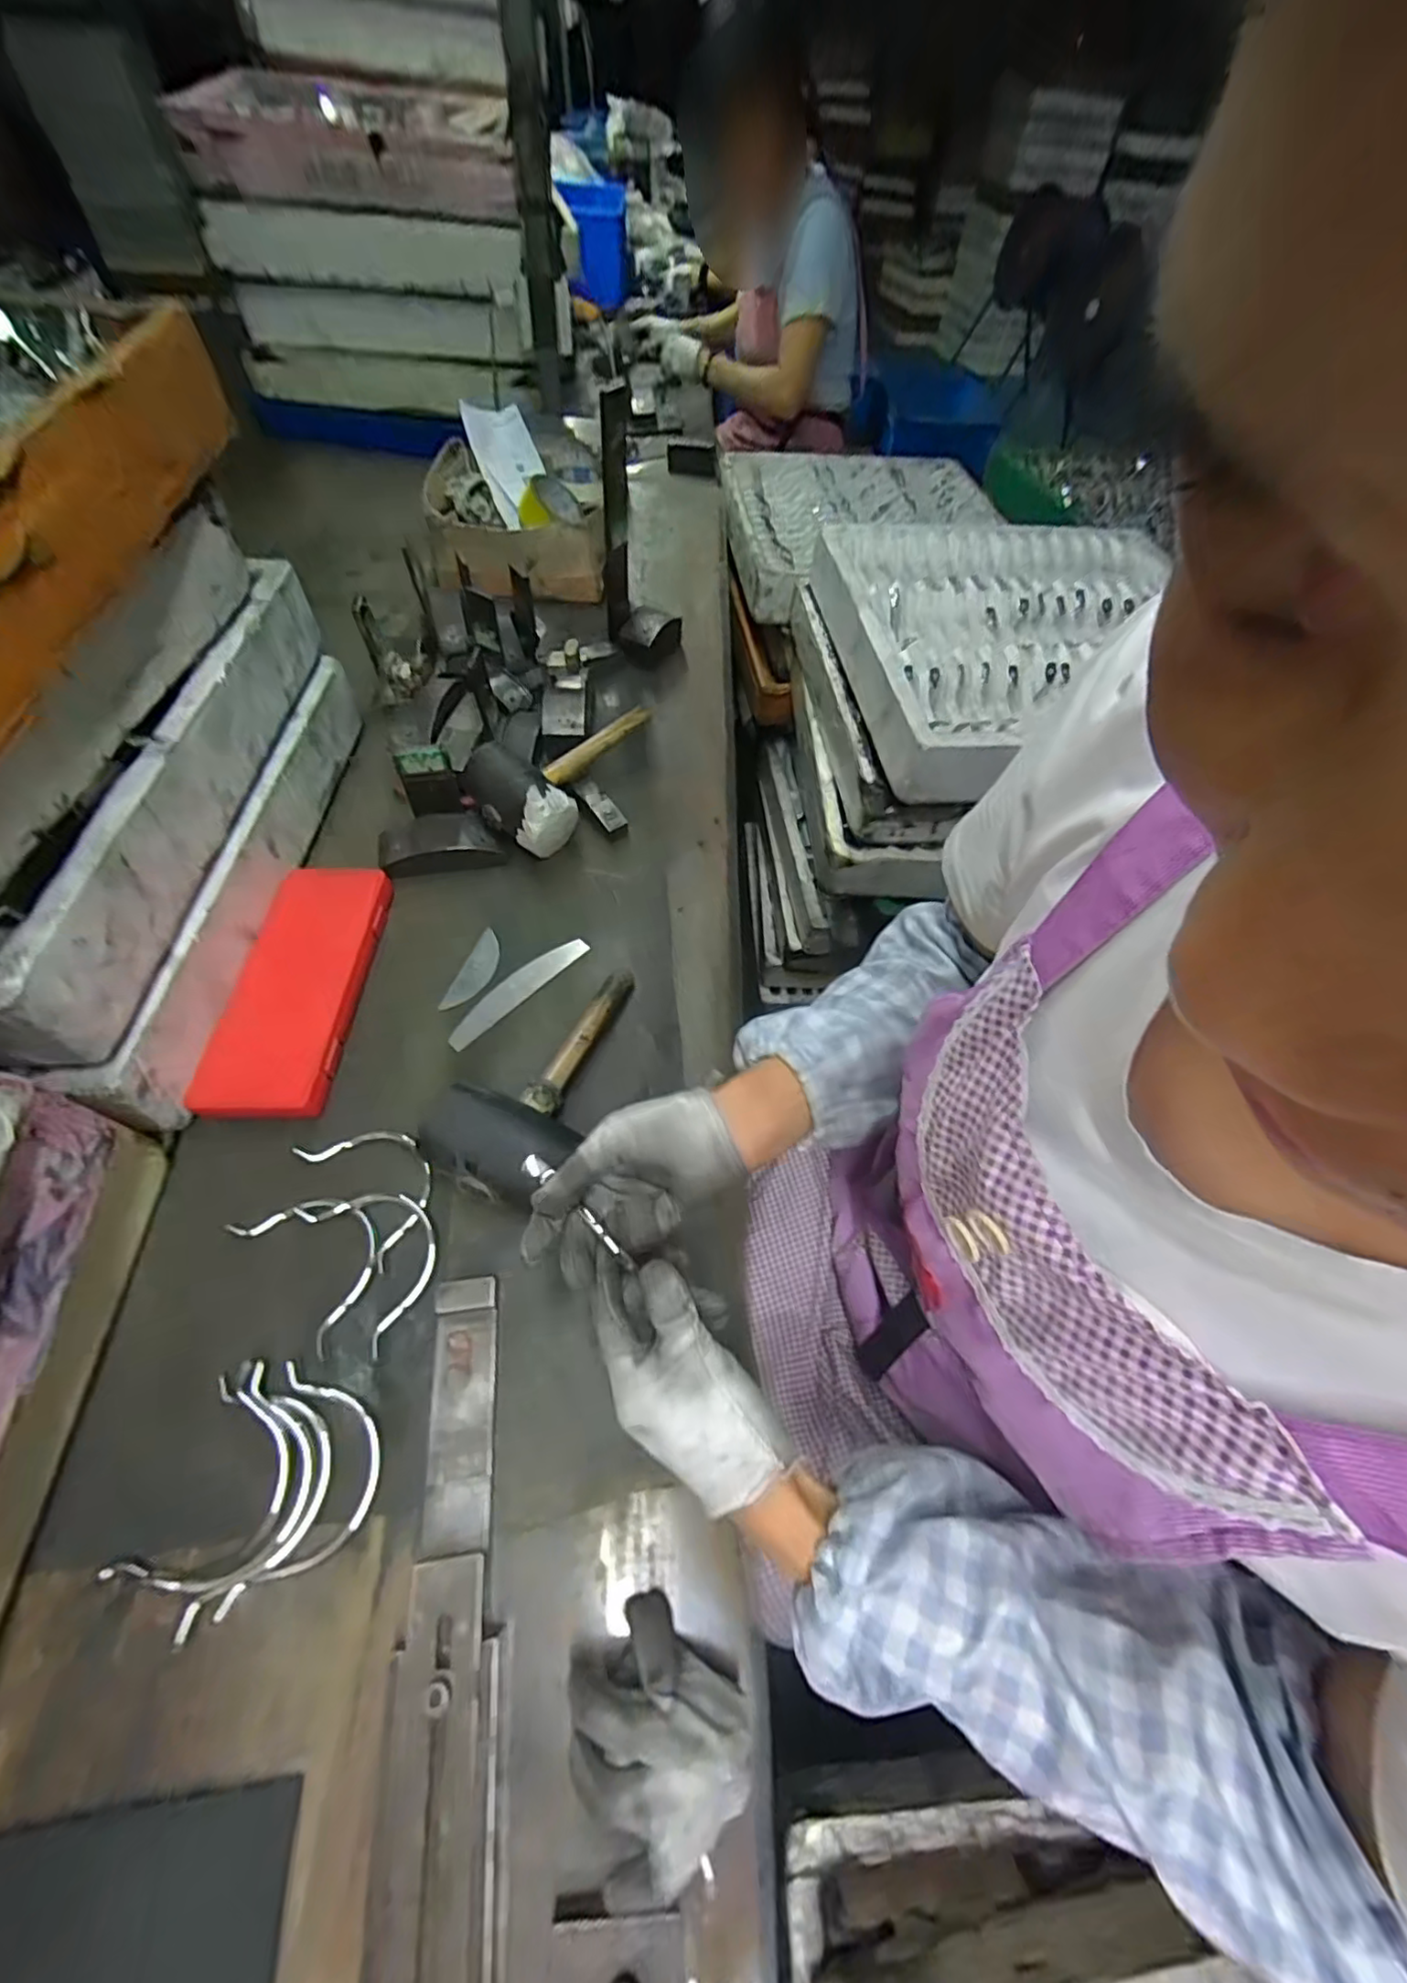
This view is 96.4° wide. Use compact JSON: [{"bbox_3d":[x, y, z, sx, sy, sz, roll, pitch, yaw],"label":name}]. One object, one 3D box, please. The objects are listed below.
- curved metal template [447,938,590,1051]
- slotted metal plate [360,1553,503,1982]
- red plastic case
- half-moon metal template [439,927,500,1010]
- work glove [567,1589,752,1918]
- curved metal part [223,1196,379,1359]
[{"bbox_3d":[-0.179,-0.005,0.602,0.034,0.007,0.155,35,62,25],"label":"curved metal template"},{"bbox_3d":[-0.134,0.416,0.315,0.057,0.010,0.199,-2,59,-9],"label":"slotted metal plate"},{"bbox_3d":[-0.358,-0.013,0.558,0.095,0.033,0.248,0,58,-5],"label":"red plastic case"},{"bbox_3d":[-0.219,-0.022,0.609,0.028,0.007,0.096,15,58,5],"label":"half-moon metal template"},{"bbox_3d":[-0.024,0.385,0.329,0.083,0.058,0.088,2,57,-3],"label":"work glove"},{"bbox_3d":[-0.278,0.189,0.457,0.118,0.008,0.069,38,62,18],"label":"curved metal part"}]

